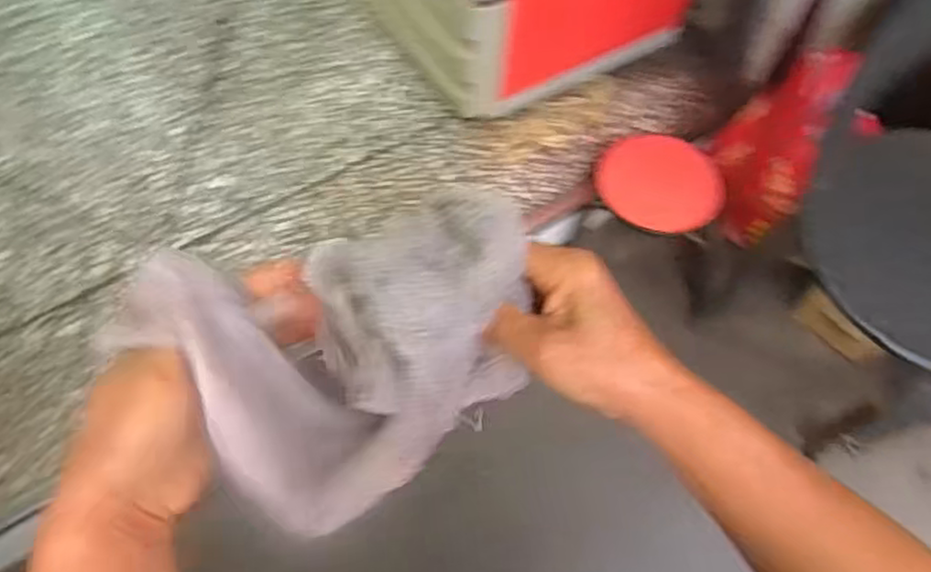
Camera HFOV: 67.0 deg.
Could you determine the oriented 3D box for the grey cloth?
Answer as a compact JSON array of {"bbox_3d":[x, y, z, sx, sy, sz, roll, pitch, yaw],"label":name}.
[{"bbox_3d":[-0.047,0.029,0.315,0.168,0.083,0.108,-25,67,-14],"label":"grey cloth"}]

